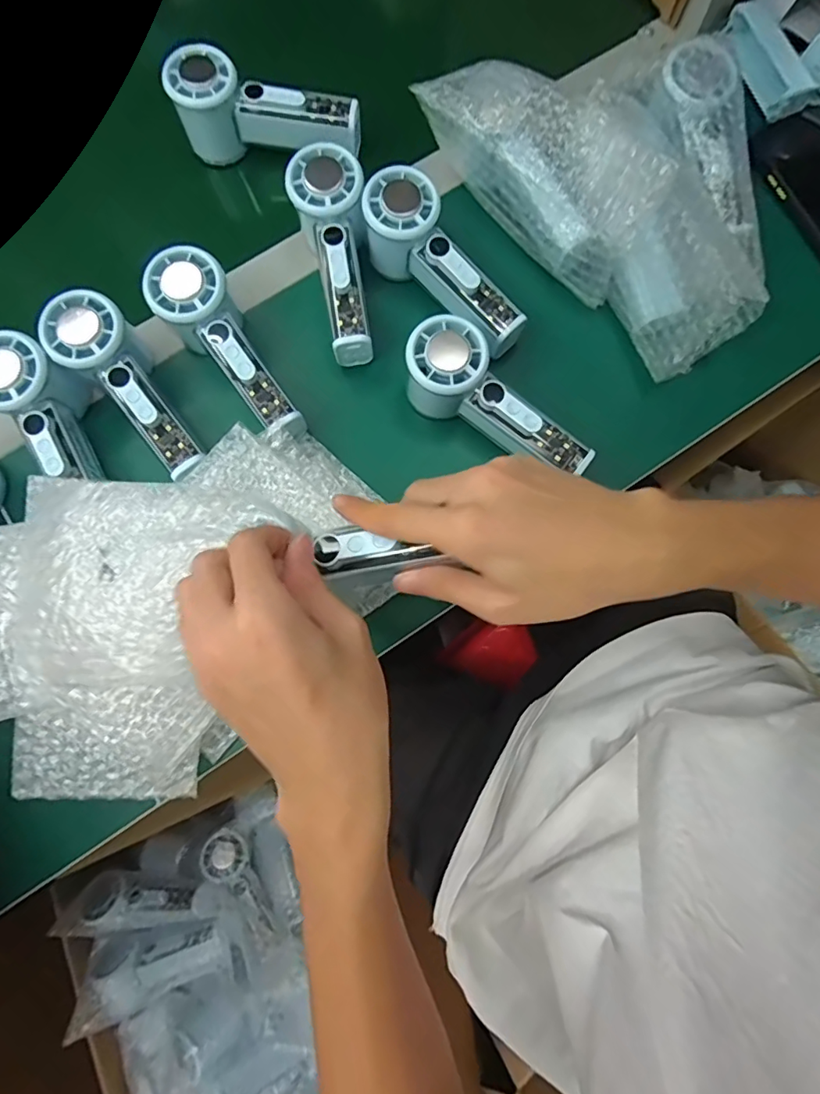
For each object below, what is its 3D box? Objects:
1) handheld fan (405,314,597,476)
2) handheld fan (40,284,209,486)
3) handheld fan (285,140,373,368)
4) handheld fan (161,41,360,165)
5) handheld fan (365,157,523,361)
[{"bbox_3d":[0.060,-0.100,0.386,0.153,0.056,0.063,36,82,-5],"label":"handheld fan"},{"bbox_3d":[-0.201,-0.117,0.381,0.053,0.055,0.146,-42,81,-7],"label":"handheld fan"},{"bbox_3d":[-0.055,-0.225,0.403,0.052,0.047,0.155,-10,94,-1],"label":"handheld fan"},{"bbox_3d":[-0.118,-0.362,0.431,0.150,0.056,0.045,10,79,3],"label":"handheld fan"},{"bbox_3d":[0.025,-0.213,0.395,0.055,0.053,0.153,-39,81,-6],"label":"handheld fan"}]

